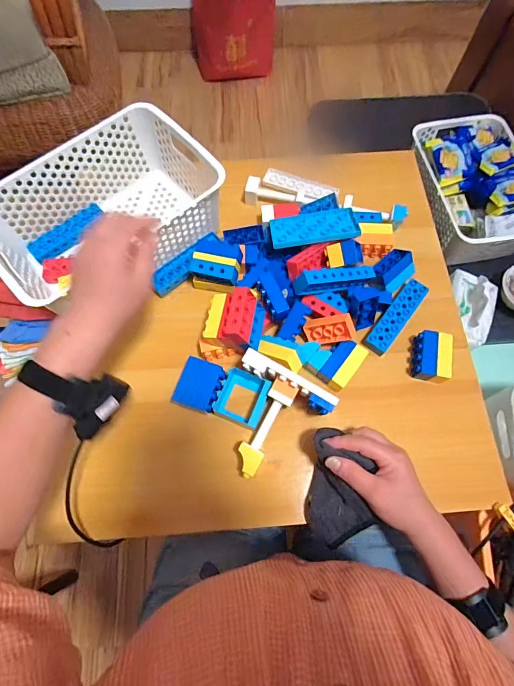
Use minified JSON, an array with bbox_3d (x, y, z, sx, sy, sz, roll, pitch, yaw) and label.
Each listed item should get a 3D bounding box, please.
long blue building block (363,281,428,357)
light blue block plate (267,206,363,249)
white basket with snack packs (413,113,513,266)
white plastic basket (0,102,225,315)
[{"bbox_3d":[0.203,-0.040,0.528,0.034,0.020,0.125,37,75,12],"label":"long blue building block"},{"bbox_3d":[0.084,-0.174,0.540,0.126,0.008,0.071,-8,52,5],"label":"light blue block plate"},{"bbox_3d":[0.457,-0.335,0.765,0.220,0.125,0.316,-12,71,-4],"label":"white basket with snack packs"},{"bbox_3d":[-0.220,-0.185,0.536,0.305,0.117,0.204,-39,75,-12],"label":"white plastic basket"}]

